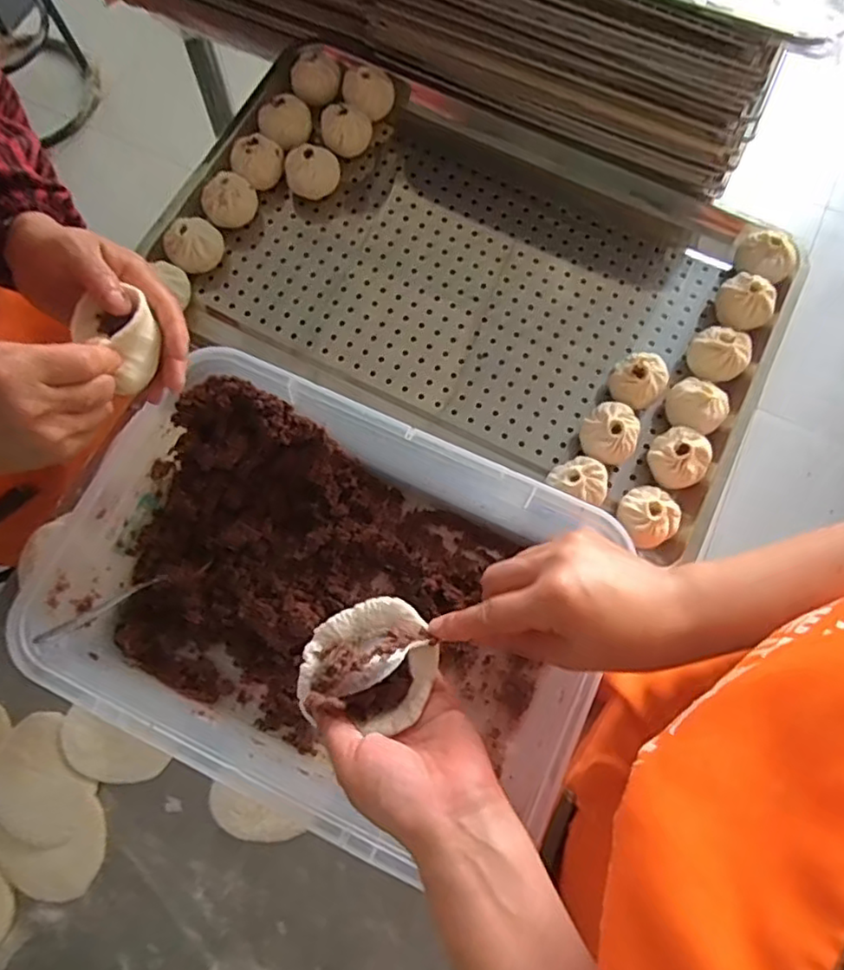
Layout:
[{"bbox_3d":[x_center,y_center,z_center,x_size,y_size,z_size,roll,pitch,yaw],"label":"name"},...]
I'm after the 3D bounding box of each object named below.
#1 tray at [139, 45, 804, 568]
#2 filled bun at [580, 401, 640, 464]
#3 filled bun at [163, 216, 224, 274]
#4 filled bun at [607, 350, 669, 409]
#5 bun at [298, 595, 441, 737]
[{"bbox_3d":[0.050,-0.203,0.615,0.578,0.058,0.360,26,74,7],"label":"tray"},{"bbox_3d":[0.165,-0.044,0.570,0.046,0.044,0.050,0,73,-1],"label":"filled bun"},{"bbox_3d":[-0.218,-0.229,0.618,0.053,0.045,0.047,-27,75,-9],"label":"filled bun"},{"bbox_3d":[0.196,-0.094,0.589,0.046,0.045,0.048,0,73,-1],"label":"filled bun"},{"bbox_3d":[-0.031,0.102,0.376,0.080,0.033,0.071,7,73,1],"label":"bun"}]

